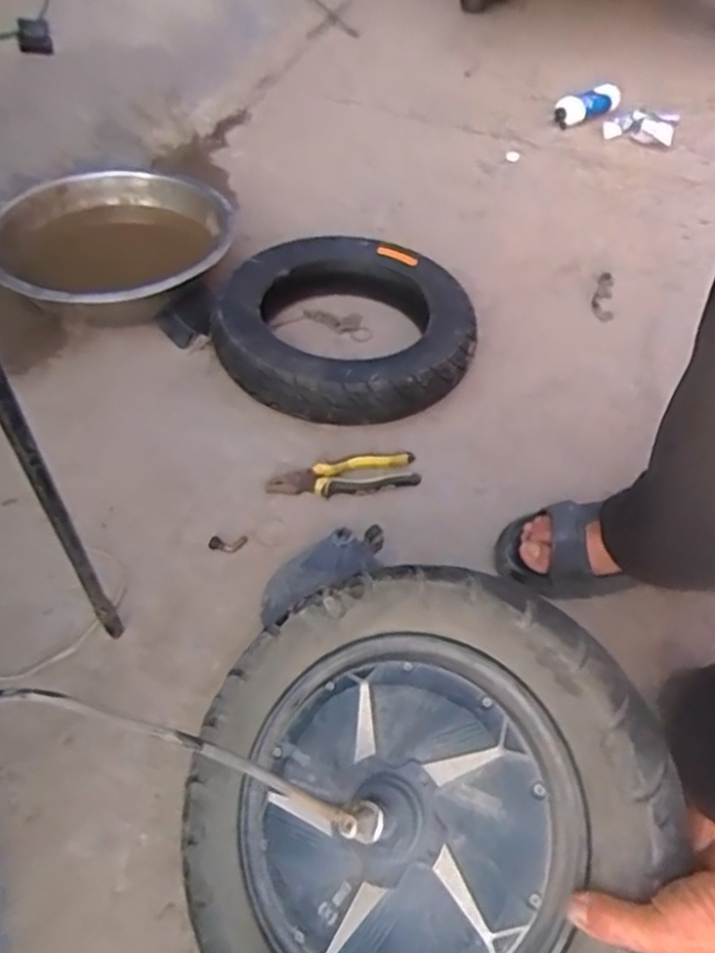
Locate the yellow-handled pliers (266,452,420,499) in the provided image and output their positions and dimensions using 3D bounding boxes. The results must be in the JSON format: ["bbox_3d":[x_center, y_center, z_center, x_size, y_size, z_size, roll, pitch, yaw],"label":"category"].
[{"bbox_3d":[-0.018,0.002,0.930,0.188,0.017,0.058,-3,49,-8],"label":"yellow-handled pliers"}]

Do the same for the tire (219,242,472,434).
[{"bbox_3d":[-0.013,-0.217,1.071,0.348,0.085,0.347,3,49,-3],"label":"tire"}]

